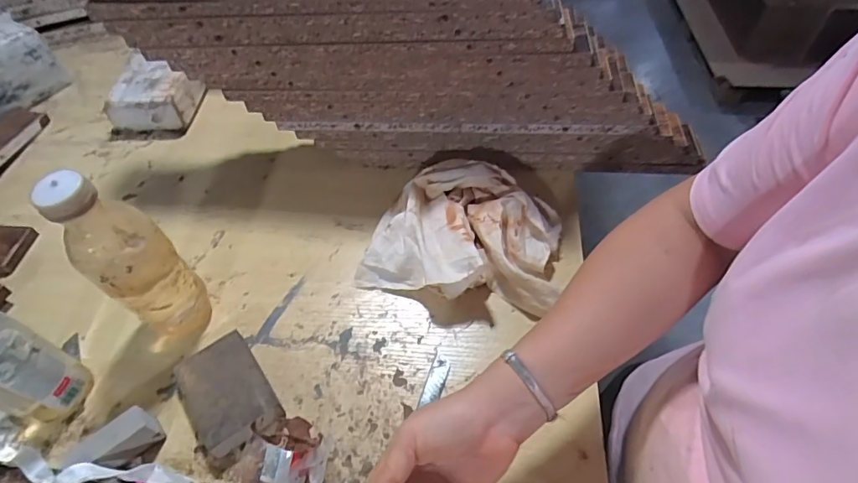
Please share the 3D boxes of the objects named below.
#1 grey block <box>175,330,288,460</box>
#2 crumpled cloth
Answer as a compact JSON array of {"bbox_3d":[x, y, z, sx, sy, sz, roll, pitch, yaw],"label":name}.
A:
[{"bbox_3d":[-0.192,0.146,0.471,0.071,0.030,0.105,-33,58,-20],"label":"grey block"},{"bbox_3d":[0.041,-0.015,0.559,0.217,0.062,0.171,7,54,9],"label":"crumpled cloth"}]

